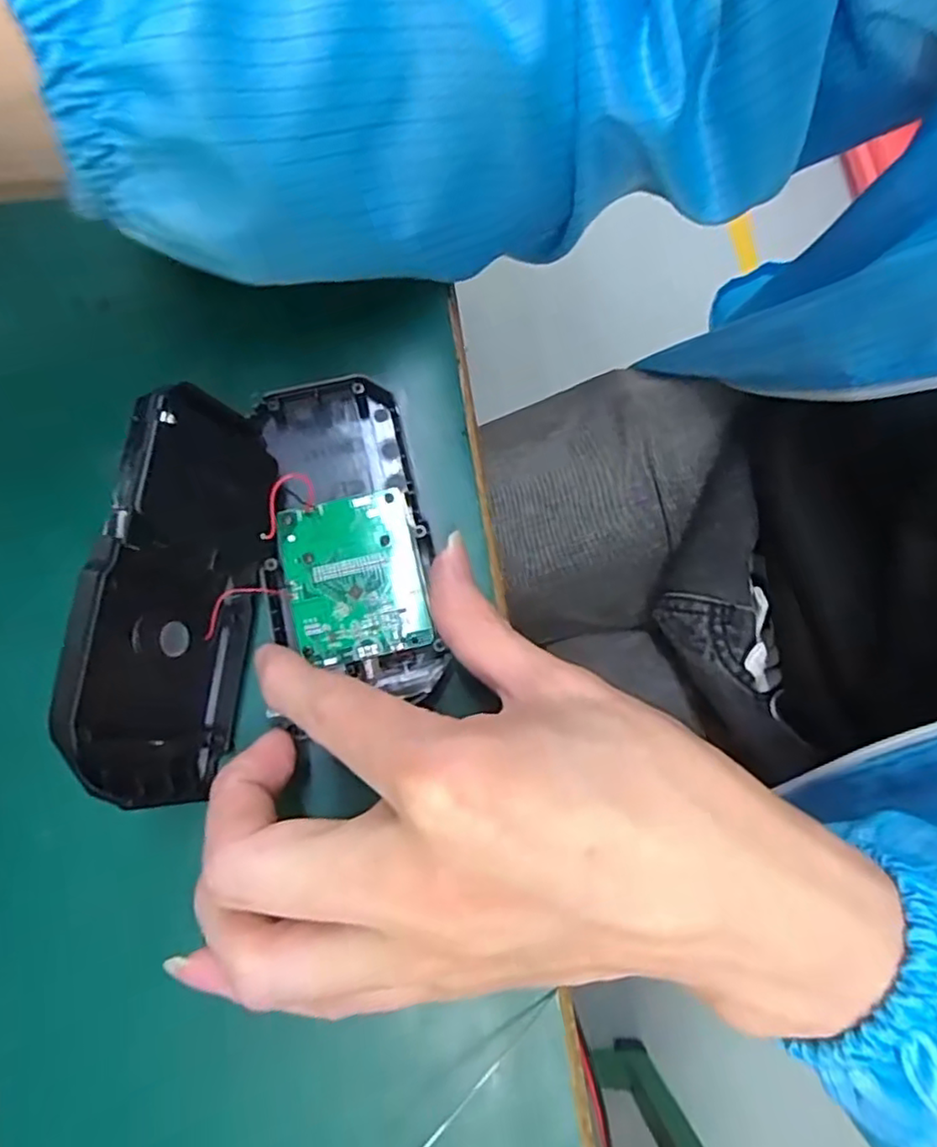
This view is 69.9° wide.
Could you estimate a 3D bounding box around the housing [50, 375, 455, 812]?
[{"bbox_3d":[-0.065,-0.006,0.205,0.104,0.061,0.126,-11,76,-4],"label":"housing"}]

